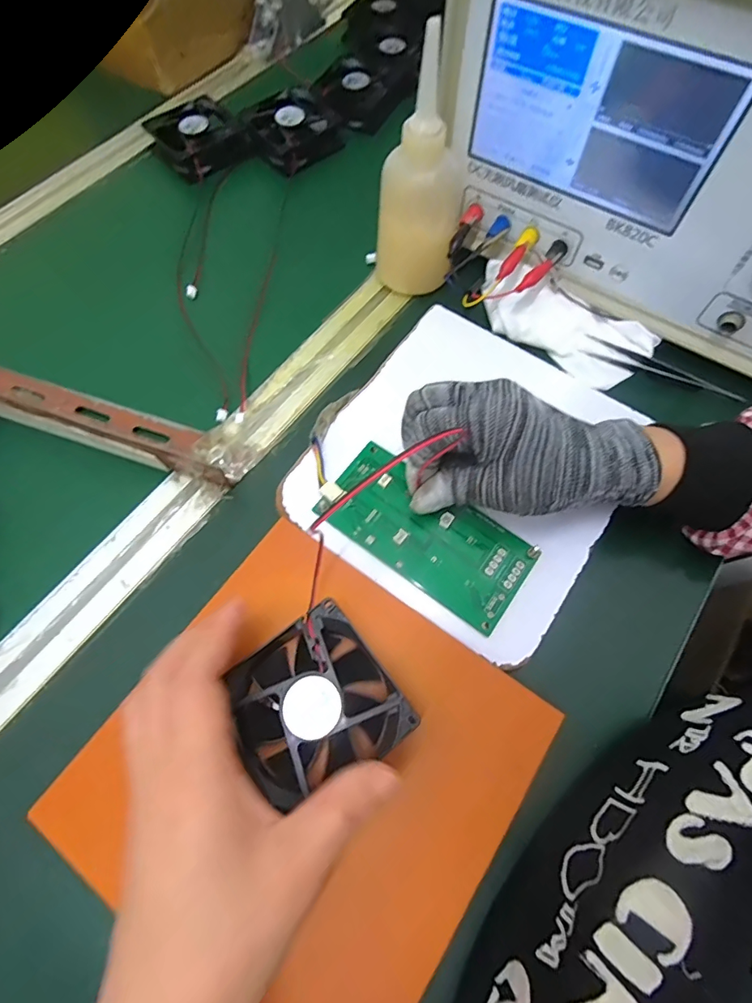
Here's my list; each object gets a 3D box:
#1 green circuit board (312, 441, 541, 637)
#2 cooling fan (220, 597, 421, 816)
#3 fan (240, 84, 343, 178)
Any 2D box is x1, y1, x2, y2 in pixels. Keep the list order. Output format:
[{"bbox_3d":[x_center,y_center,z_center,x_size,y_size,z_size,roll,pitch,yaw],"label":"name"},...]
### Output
[{"bbox_3d":[0.031,0.018,0.302,0.134,0.009,0.064,34,72,12],"label":"green circuit board"},{"bbox_3d":[-0.034,0.107,0.250,0.082,0.031,0.080,-34,70,-12],"label":"cooling fan"},{"bbox_3d":[-0.081,-0.383,0.481,0.086,0.020,0.082,-33,68,-13],"label":"fan"}]

